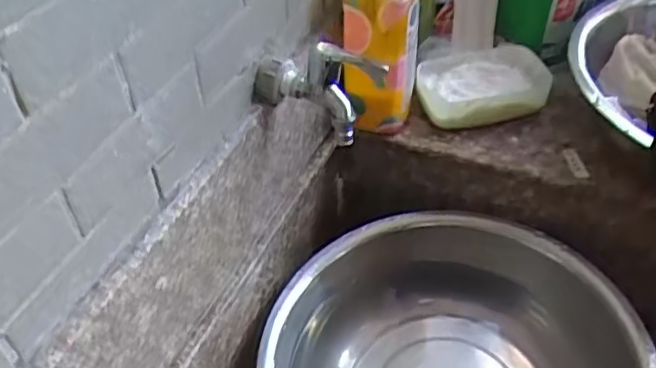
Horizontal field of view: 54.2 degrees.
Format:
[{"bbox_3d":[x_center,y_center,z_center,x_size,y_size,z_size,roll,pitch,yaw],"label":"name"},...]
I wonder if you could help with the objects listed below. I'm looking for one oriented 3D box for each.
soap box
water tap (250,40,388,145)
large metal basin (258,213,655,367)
[{"bbox_3d":[0.184,-0.122,0.765,0.150,0.050,0.099,-4,43,-3],"label":"soap box"},{"bbox_3d":[-0.006,-0.089,0.572,0.113,0.083,0.047,11,45,12],"label":"water tap"},{"bbox_3d":[0.117,0.223,0.674,0.358,0.185,0.351,-1,43,1],"label":"large metal basin"}]

